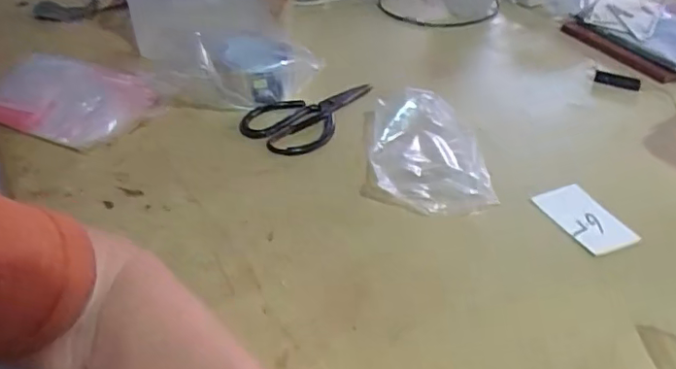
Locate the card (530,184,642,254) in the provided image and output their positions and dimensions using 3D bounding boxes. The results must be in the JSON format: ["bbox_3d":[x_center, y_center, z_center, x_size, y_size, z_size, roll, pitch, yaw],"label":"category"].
[{"bbox_3d":[0.248,0.034,0.581,0.060,0.006,0.093,-18,46,-19],"label":"card"}]

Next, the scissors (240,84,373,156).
[{"bbox_3d":[-0.022,-0.081,0.711,0.201,0.012,0.097,-17,52,-27],"label":"scissors"}]

